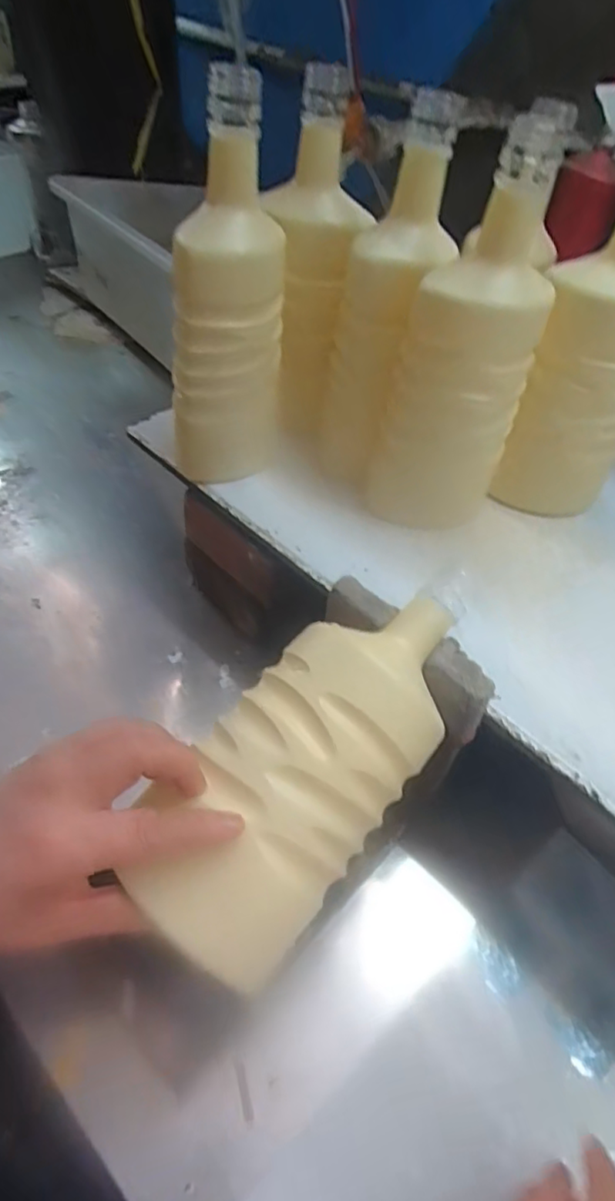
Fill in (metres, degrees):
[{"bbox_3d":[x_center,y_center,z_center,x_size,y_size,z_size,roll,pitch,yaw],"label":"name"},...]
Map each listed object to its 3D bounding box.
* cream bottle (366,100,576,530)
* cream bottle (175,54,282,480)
[{"bbox_3d":[0.108,-0.169,0.434,0.094,0.249,0.079,19,52,11],"label":"cream bottle"},{"bbox_3d":[-0.060,-0.221,0.453,0.082,0.251,0.095,3,50,-2],"label":"cream bottle"}]

